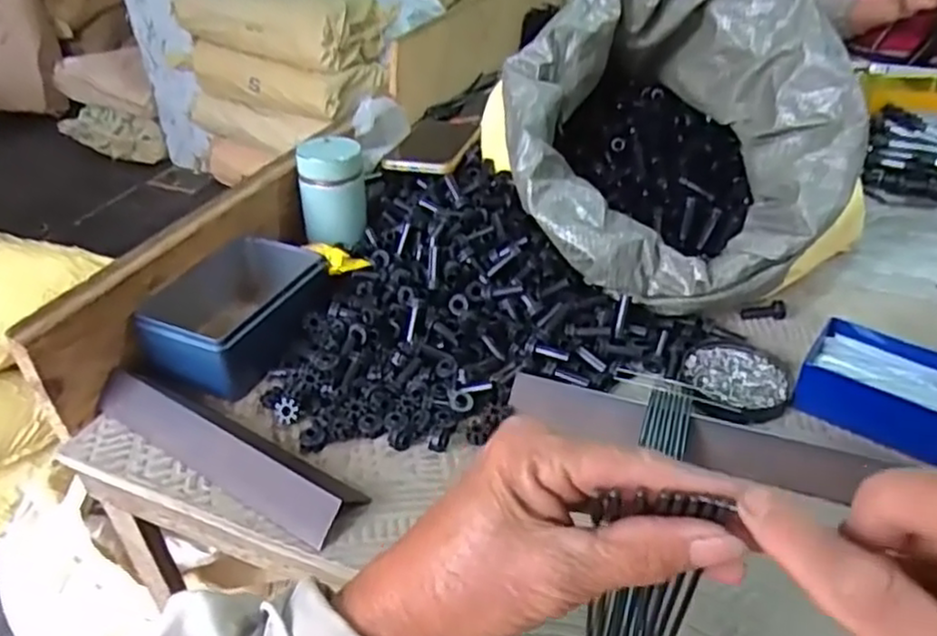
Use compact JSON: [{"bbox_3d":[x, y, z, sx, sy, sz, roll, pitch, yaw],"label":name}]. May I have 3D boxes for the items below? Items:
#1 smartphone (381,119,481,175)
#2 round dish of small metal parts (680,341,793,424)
[{"bbox_3d":[-0.035,-0.179,0.746,0.068,0.014,0.118,9,38,14],"label":"smartphone"},{"bbox_3d":[0.217,0.051,0.571,0.082,0.012,0.082,-1,37,1],"label":"round dish of small metal parts"}]

